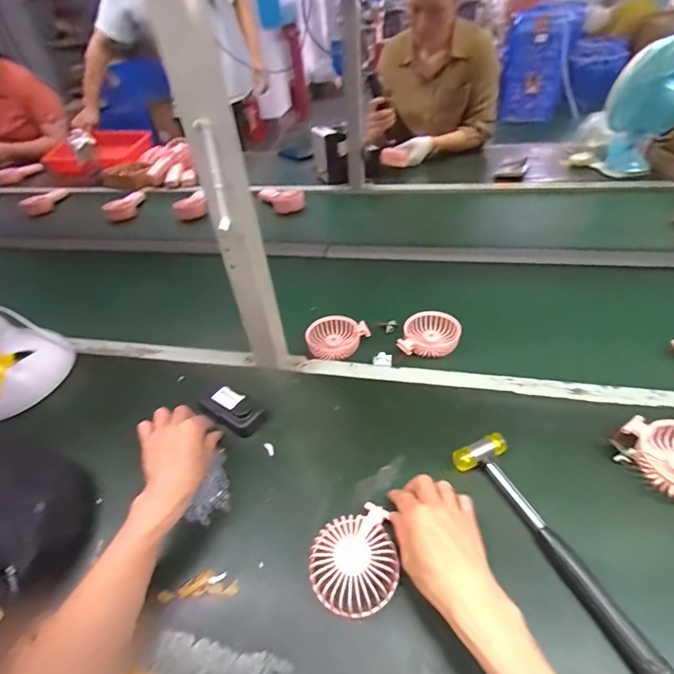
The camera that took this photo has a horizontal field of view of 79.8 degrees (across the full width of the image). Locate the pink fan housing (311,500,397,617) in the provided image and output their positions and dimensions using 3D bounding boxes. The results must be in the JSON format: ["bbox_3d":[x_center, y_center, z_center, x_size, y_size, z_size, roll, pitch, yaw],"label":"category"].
[{"bbox_3d":[0.018,0.220,0.400,0.089,0.028,0.083,-17,42,-11],"label":"pink fan housing"}]

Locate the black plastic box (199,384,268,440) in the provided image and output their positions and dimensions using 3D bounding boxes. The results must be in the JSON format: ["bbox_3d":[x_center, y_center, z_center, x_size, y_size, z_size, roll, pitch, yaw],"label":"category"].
[{"bbox_3d":[-0.147,0.099,0.568,0.098,0.035,0.055,25,51,31],"label":"black plastic box"}]

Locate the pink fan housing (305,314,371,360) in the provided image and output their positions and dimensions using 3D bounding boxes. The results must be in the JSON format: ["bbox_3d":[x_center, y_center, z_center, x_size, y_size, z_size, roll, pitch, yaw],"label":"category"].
[{"bbox_3d":[-0.003,0.003,0.691,0.091,0.030,0.102,23,50,30],"label":"pink fan housing"}]

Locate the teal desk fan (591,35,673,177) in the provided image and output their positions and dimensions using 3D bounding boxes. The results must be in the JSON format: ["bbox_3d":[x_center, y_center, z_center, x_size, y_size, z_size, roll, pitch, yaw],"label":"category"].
[{"bbox_3d":[0.814,-0.585,1.046,0.176,0.293,0.158,26,51,32],"label":"teal desk fan"}]

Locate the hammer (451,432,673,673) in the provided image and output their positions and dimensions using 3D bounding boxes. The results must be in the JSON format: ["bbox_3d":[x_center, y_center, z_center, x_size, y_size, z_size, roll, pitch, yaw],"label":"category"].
[{"bbox_3d":[0.220,0.199,0.405,0.061,0.031,0.235,-24,44,-18],"label":"hammer"}]

